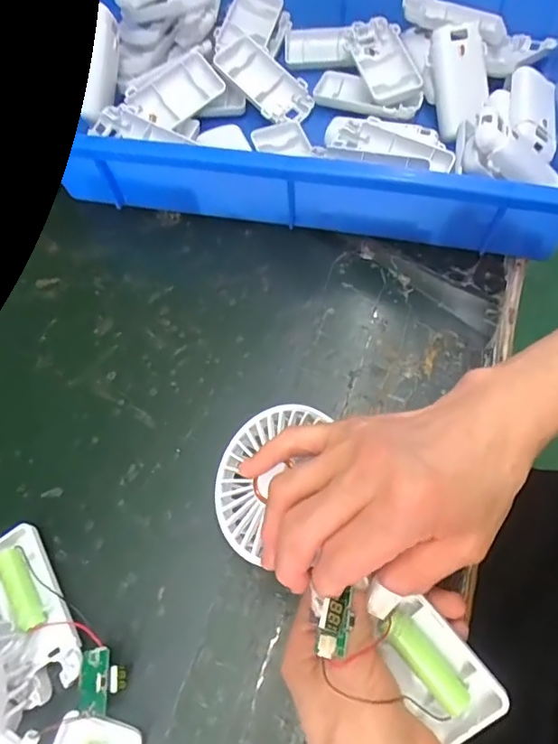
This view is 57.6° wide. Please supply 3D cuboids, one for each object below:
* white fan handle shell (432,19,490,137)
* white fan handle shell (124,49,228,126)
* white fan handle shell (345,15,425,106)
[{"bbox_3d":[0.155,-0.251,0.436,0.043,0.019,0.094,-2,97,2],"label":"white fan handle shell"},{"bbox_3d":[-0.092,-0.249,0.453,0.080,0.012,0.048,-37,97,-7],"label":"white fan handle shell"},{"bbox_3d":[0.093,-0.287,0.467,0.044,0.025,0.113,-12,66,-3],"label":"white fan handle shell"}]

